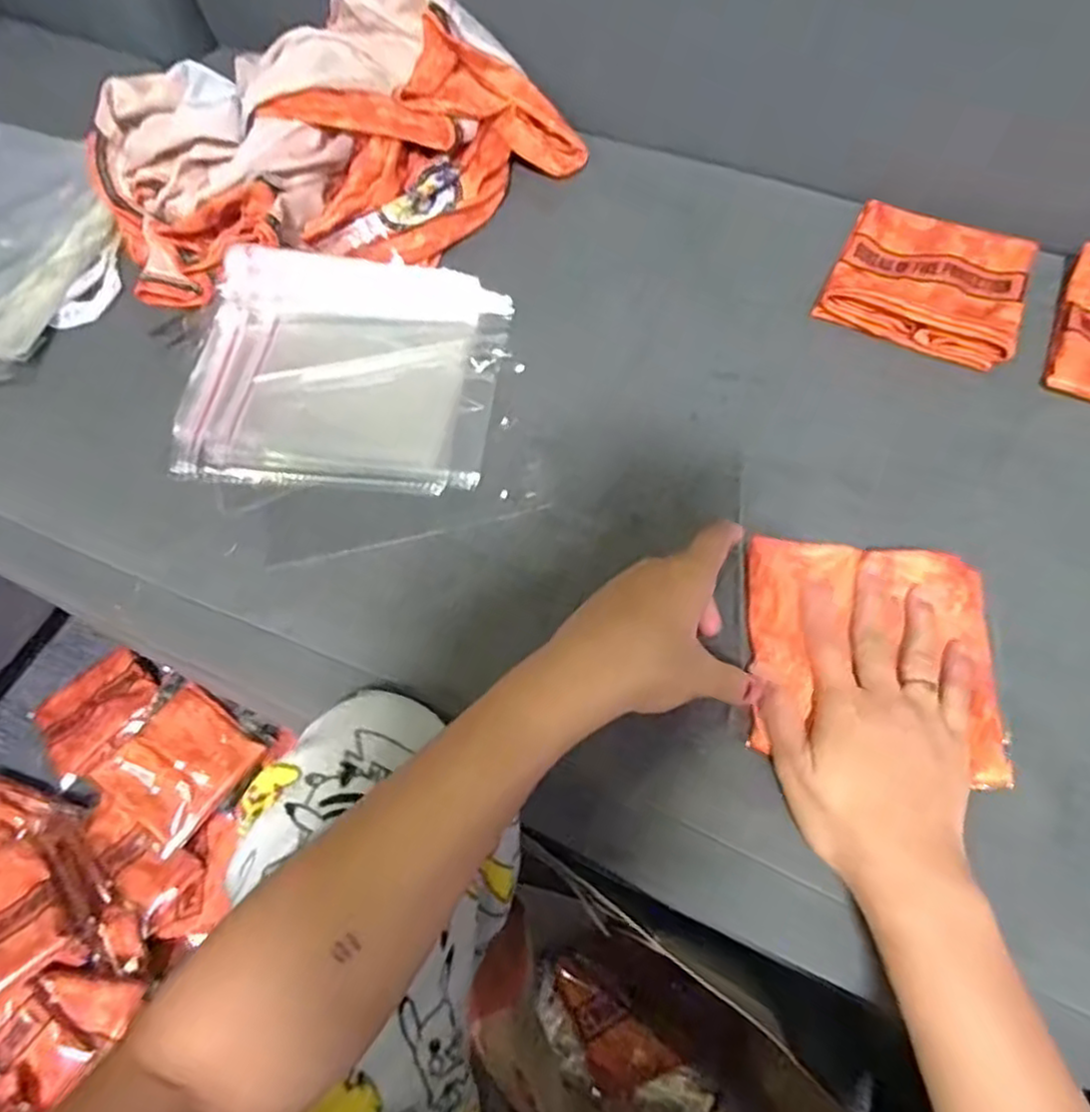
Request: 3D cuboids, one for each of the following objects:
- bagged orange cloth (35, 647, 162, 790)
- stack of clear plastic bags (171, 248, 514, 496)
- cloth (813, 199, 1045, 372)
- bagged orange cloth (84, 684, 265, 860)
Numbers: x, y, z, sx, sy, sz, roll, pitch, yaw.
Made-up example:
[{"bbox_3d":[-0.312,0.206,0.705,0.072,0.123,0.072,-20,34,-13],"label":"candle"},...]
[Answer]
[{"bbox_3d":[-0.484,0.170,0.759,0.124,0.018,0.124,30,63,33],"label":"bagged orange cloth"},{"bbox_3d":[-0.133,-0.132,0.472,0.203,0.019,0.183,4,65,5],"label":"stack of clear plastic bags"},{"bbox_3d":[0.264,-0.192,0.480,0.120,0.020,0.114,23,68,13],"label":"cloth"},{"bbox_3d":[-0.375,0.213,0.718,0.113,0.035,0.125,34,71,17],"label":"bagged orange cloth"}]

